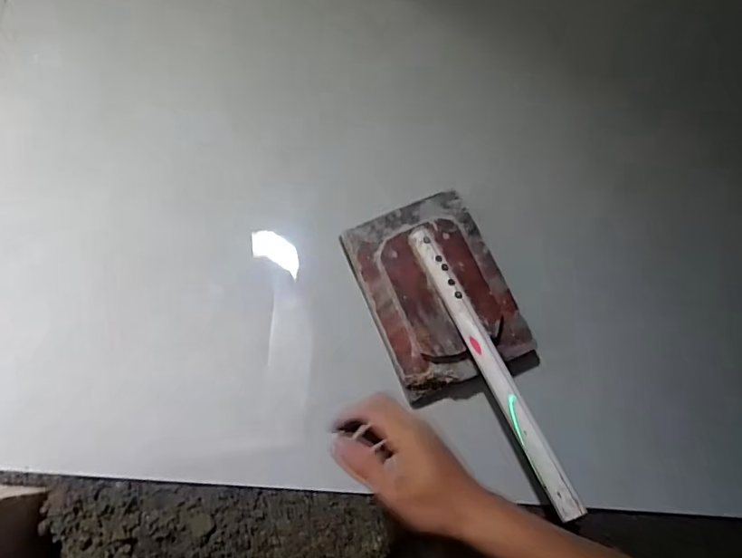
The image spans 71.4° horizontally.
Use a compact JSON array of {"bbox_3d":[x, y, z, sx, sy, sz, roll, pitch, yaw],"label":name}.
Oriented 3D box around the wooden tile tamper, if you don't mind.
[{"bbox_3d":[0.111,0.075,0.587,0.162,0.079,0.372,-25,65,-7],"label":"wooden tile tamper"}]

